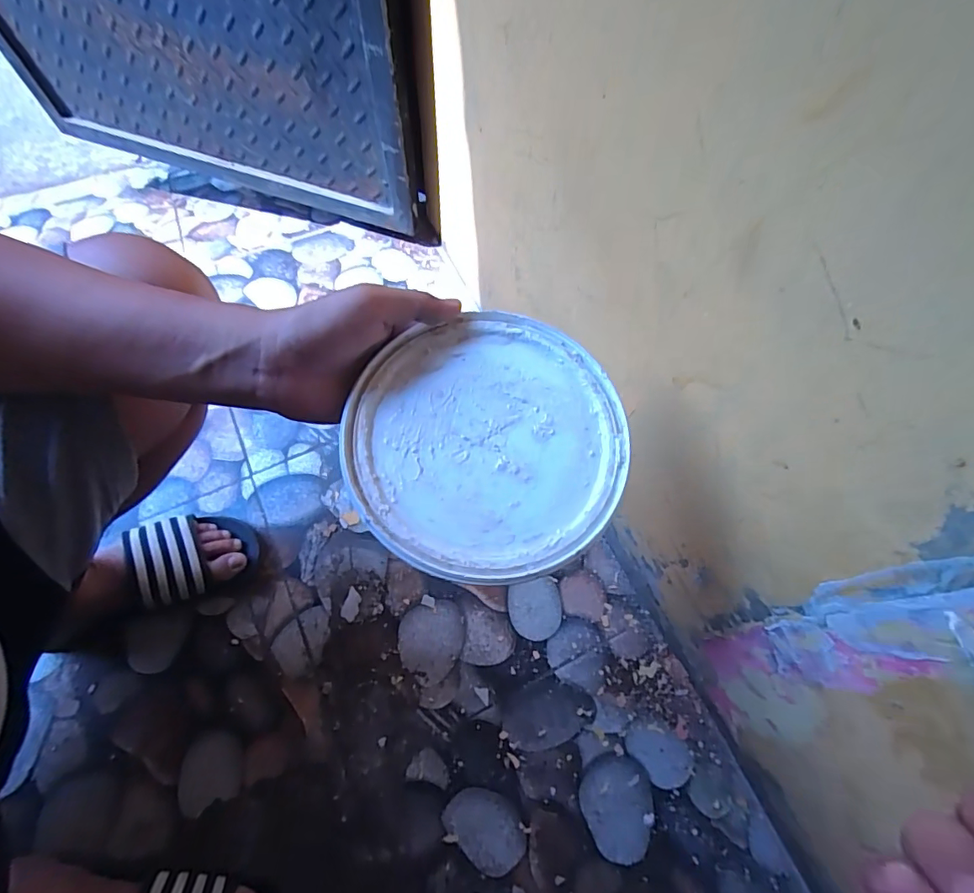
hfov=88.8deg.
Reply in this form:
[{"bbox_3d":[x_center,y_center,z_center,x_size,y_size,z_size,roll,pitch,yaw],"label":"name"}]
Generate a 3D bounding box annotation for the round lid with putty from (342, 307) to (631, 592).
[{"bbox_3d":[0.001,-0.006,0.316,0.169,0.016,0.174,1,66,-3],"label":"round lid with putty"}]

